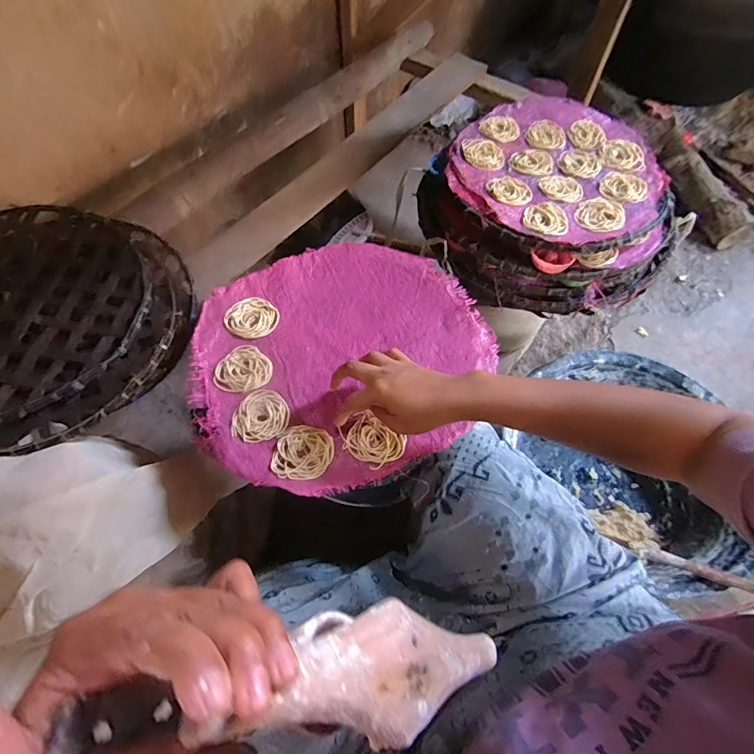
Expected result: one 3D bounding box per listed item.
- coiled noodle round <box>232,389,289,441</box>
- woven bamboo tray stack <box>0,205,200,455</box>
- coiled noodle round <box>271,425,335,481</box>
[{"bbox_3d":[-0.141,0.046,0.506,0.066,0.006,0.065,0,61,0],"label":"coiled noodle round"},{"bbox_3d":[-0.479,-0.089,0.595,0.418,0.064,0.385,16,62,10],"label":"woven bamboo tray stack"},{"bbox_3d":[-0.083,0.086,0.478,0.065,0.006,0.063,0,61,0],"label":"coiled noodle round"}]

